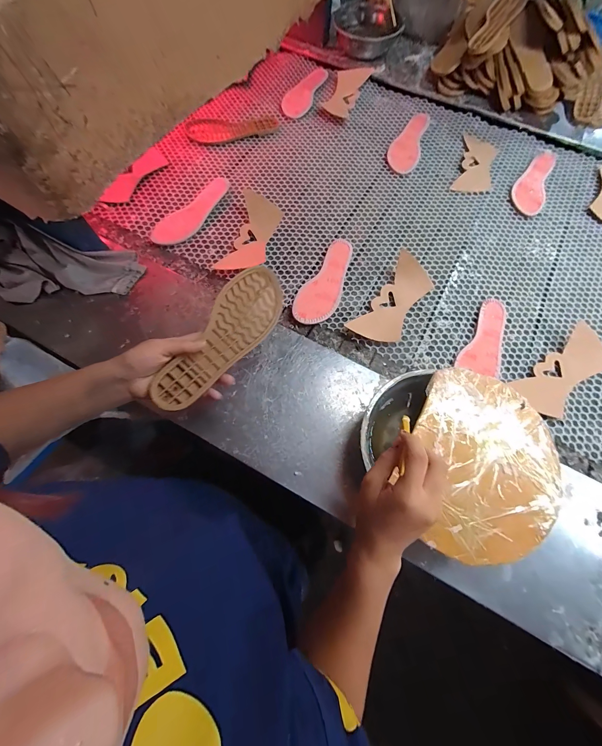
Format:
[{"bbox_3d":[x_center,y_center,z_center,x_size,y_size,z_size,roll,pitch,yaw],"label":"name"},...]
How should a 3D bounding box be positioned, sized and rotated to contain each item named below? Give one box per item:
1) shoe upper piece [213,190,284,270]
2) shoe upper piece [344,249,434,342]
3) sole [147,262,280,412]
[{"bbox_3d":[-0.104,-0.315,0.632,0.097,0.012,0.232,12,67,-2],"label":"shoe upper piece"},{"bbox_3d":[0.195,-0.154,0.579,0.092,0.011,0.248,35,70,9],"label":"shoe upper piece"},{"bbox_3d":[-0.110,-0.050,0.404,0.082,0.019,0.236,39,73,-13],"label":"sole"}]

